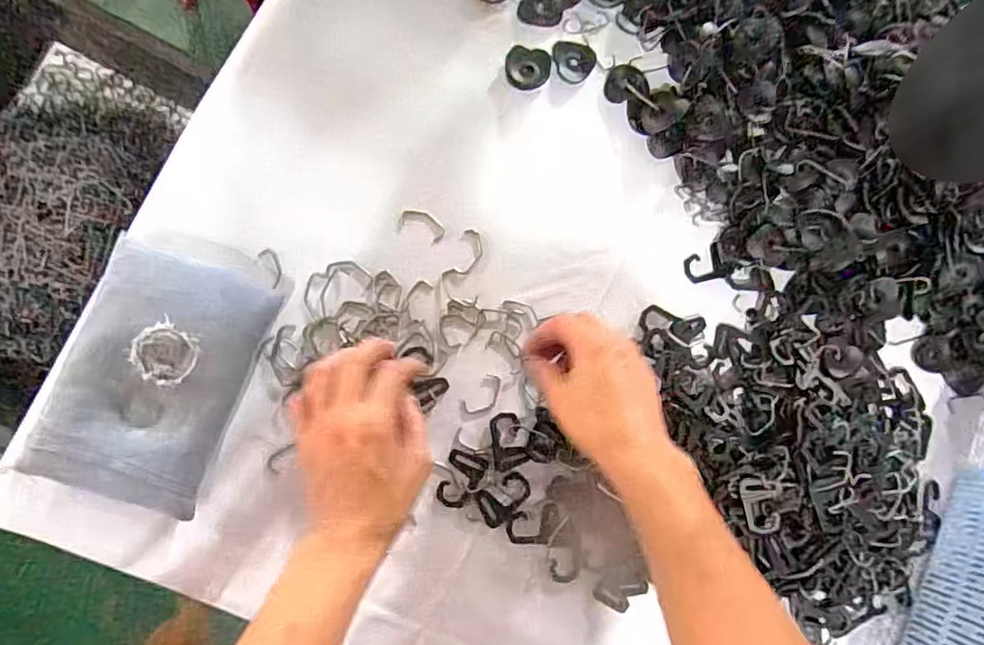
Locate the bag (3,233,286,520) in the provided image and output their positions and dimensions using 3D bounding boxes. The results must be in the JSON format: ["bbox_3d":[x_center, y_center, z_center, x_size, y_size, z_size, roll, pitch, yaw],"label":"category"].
[{"bbox_3d":[-0.229,0.034,0.396,0.115,0.040,0.168,21,82,-8],"label":"bag"}]

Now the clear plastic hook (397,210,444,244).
[{"bbox_3d":[-0.054,-0.075,0.447,0.036,0.004,0.020,21,82,-8],"label":"clear plastic hook"}]

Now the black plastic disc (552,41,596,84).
[{"bbox_3d":[0.069,-0.216,0.478,0.035,0.004,0.034,1,85,-11],"label":"black plastic disc"}]

